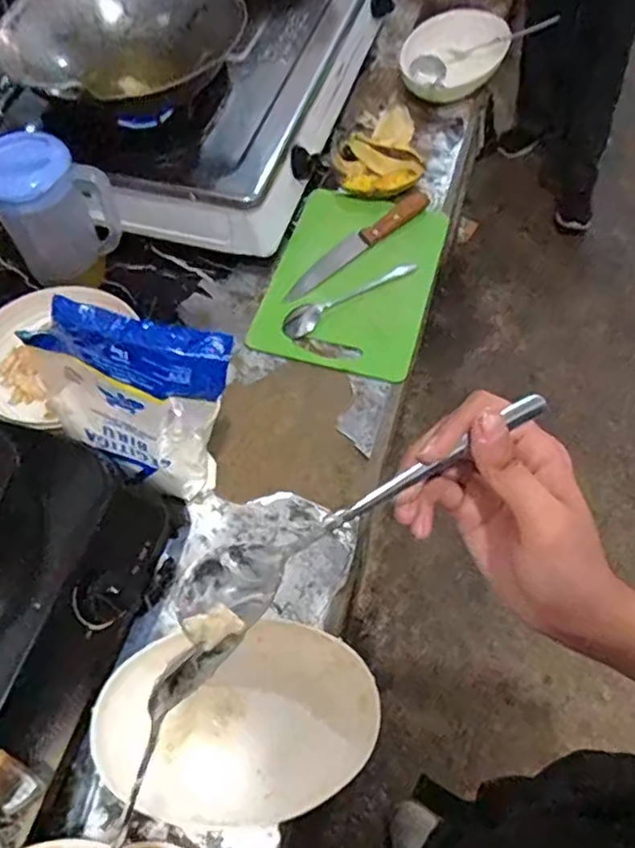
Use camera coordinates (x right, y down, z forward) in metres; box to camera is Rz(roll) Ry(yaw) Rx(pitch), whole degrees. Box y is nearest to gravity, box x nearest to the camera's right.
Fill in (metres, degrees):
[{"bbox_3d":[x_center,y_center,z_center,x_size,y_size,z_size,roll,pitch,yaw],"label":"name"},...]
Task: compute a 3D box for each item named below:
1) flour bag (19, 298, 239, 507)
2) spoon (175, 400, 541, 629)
[{"bbox_3d":[-0.165,-0.010,0.585,0.178,0.226,0.056,10,59,7],"label":"flour bag"},{"bbox_3d":[0.024,0.039,0.312,0.200,0.023,0.030,-30,63,-10],"label":"spoon"}]

